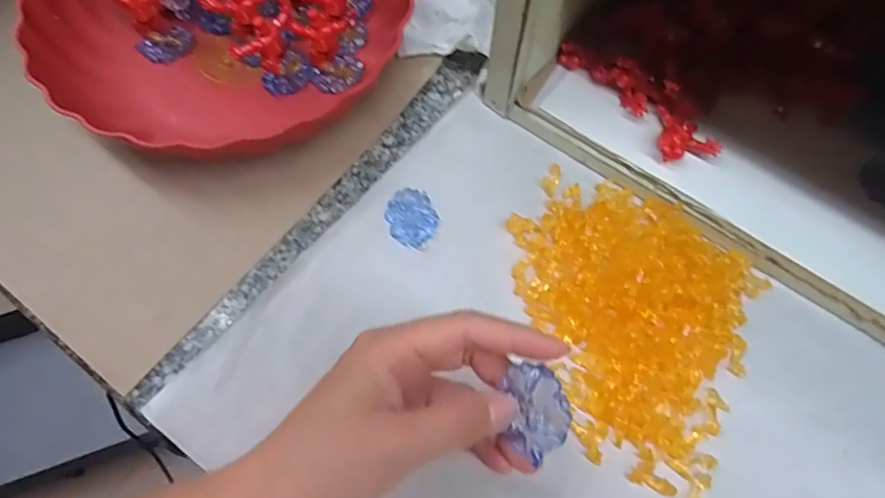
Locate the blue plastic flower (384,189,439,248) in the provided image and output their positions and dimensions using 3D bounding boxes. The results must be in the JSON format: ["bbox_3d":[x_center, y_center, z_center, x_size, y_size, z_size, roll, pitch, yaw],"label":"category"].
[{"bbox_3d":[-0.019,-0.019,0.326,0.030,0.010,0.035,-18,64,-12],"label":"blue plastic flower"}]

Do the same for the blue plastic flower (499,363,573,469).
[{"bbox_3d":[0.038,0.065,0.212,0.029,0.012,0.034,-38,64,26],"label":"blue plastic flower"}]

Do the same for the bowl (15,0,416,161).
[{"bbox_3d":[-0.142,-0.158,0.357,0.231,0.063,0.220,1,62,-2],"label":"bowl"}]

